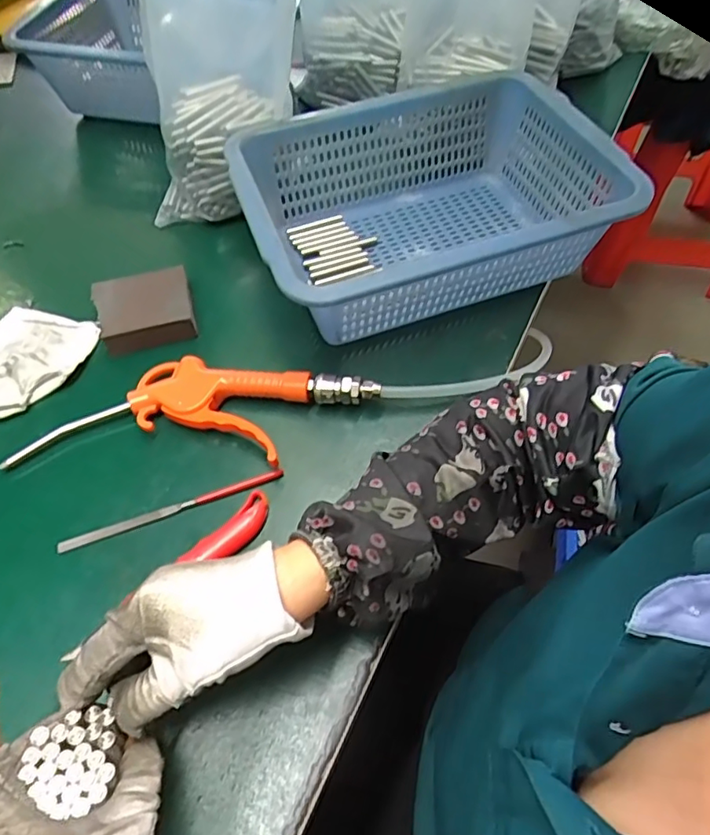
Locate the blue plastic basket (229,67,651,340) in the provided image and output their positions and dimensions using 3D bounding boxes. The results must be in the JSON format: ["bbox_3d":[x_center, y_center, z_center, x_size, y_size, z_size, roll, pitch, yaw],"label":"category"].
[{"bbox_3d":[0.059,-0.182,0.497,0.300,0.101,0.239,-18,57,-9],"label":"blue plastic basket"}]

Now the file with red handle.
[{"bbox_3d":[-0.128,0.065,0.394,0.157,0.005,0.008,-18,57,-9],"label":"file with red handle"}]

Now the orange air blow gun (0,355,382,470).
[{"bbox_3d":[-0.118,-0.004,0.428,0.264,0.028,0.091,2,56,5],"label":"orange air blow gun"}]

